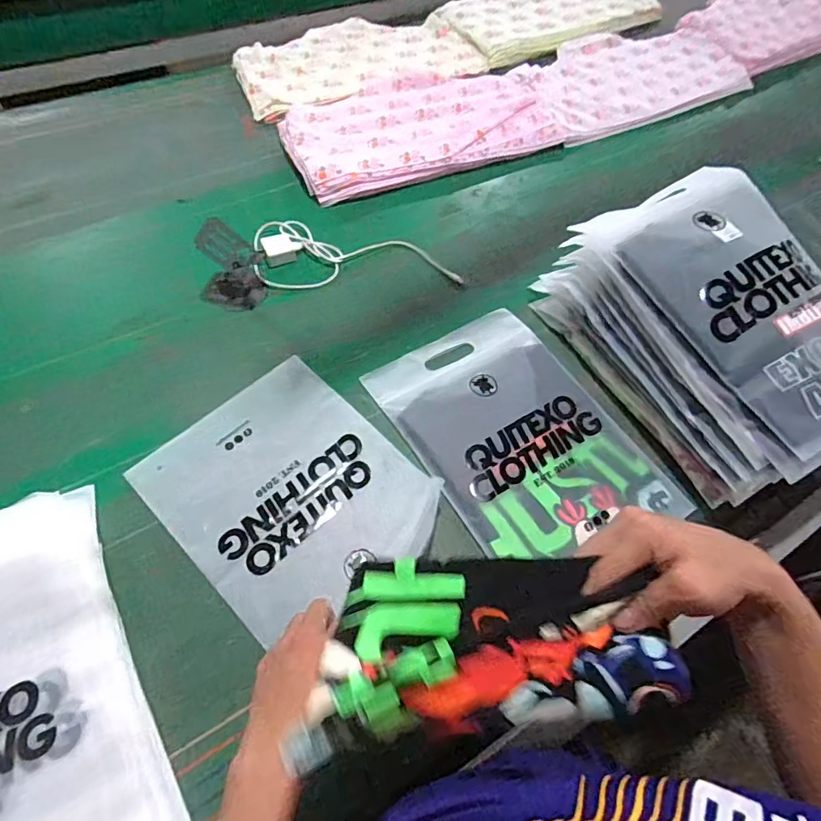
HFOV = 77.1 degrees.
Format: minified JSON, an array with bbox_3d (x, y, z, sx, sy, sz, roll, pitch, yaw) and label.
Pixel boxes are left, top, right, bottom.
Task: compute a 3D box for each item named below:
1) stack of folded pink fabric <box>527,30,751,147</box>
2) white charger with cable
[{"bbox_3d":[0.459,-0.706,1.081,0.532,0.033,0.297,-24,65,-18],"label":"stack of folded pink fabric"},{"bbox_3d":[-0.079,-0.235,0.761,0.296,0.031,0.109,-3,56,-3],"label":"white charger with cable"}]

